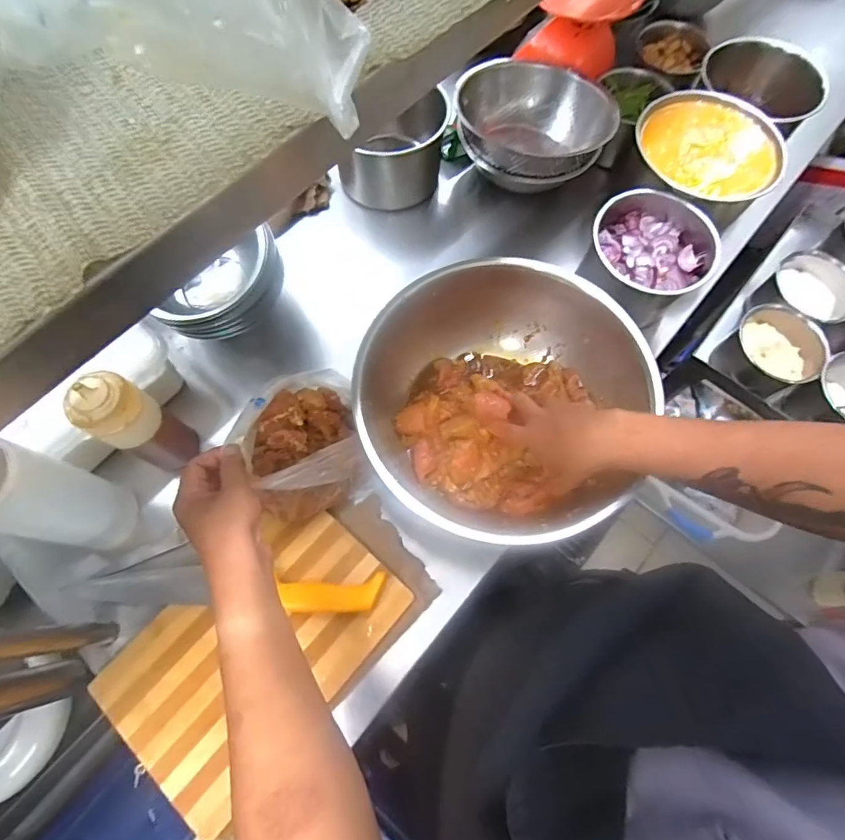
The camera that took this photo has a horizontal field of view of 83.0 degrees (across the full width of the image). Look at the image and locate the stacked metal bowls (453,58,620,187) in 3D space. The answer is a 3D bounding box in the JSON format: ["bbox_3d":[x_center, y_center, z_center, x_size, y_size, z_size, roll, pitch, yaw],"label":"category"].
[{"bbox_3d":[0.163,-0.424,0.714,0.218,0.096,0.186,-3,69,0],"label":"stacked metal bowls"}]

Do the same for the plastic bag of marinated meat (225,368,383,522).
[{"bbox_3d":[-0.129,0.027,0.538,0.121,0.141,0.126,-26,71,-8],"label":"plastic bag of marinated meat"}]

